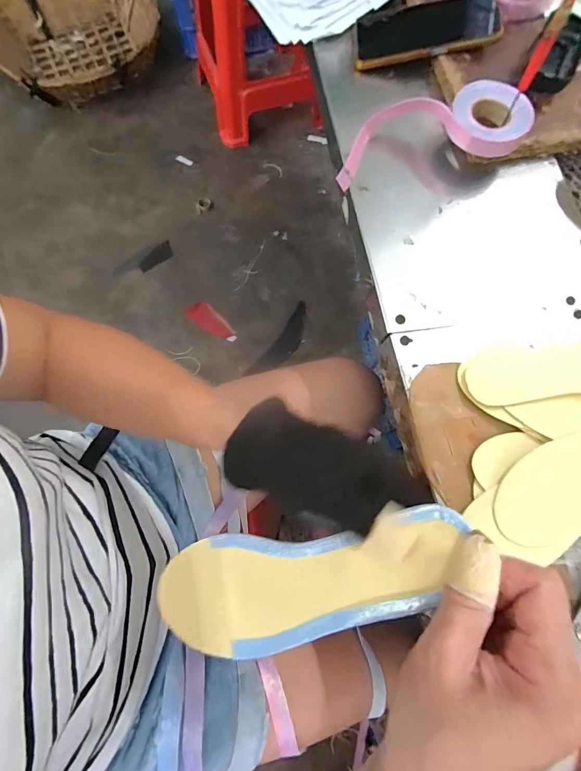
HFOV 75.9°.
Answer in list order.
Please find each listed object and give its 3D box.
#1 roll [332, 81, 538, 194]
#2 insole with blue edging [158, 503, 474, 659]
[{"bbox_3d":[0.145,-0.273,0.394,0.196,0.041,0.081,-7,73,-2],"label":"roll"},{"bbox_3d":[0.002,0.113,0.211,0.187,0.005,0.062,-21,74,21],"label":"insole with blue edging"}]

